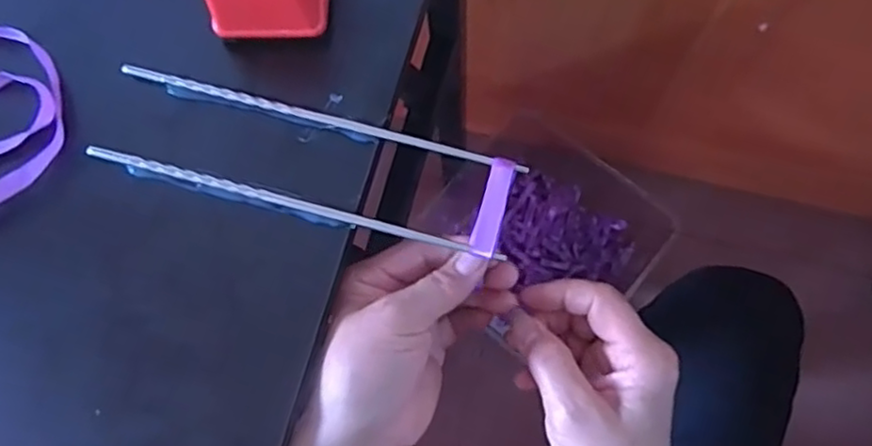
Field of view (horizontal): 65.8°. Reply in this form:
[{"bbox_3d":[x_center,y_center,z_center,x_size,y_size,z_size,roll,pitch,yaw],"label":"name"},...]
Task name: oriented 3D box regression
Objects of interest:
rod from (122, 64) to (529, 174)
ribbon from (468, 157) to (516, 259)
[{"bbox_3d":[-0.062,-0.056,0.355,0.221,0.006,0.009,15,76,7],"label":"rod"},{"bbox_3d":[0.028,-0.008,0.332,0.013,0.006,0.049,15,82,7],"label":"ribbon"}]

